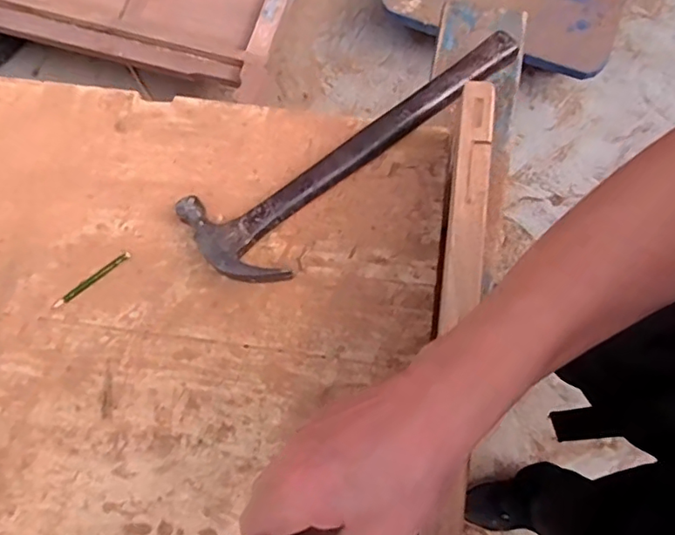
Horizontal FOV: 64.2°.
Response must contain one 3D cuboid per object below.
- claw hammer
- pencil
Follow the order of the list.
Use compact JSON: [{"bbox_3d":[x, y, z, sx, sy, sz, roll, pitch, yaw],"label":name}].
[{"bbox_3d":[0.021,-0.138,0.584,0.402,0.027,0.122,-40,78,-9],"label":"claw hammer"},{"bbox_3d":[-0.258,0.013,0.567,0.092,0.004,0.008,-37,78,-9],"label":"pencil"}]

